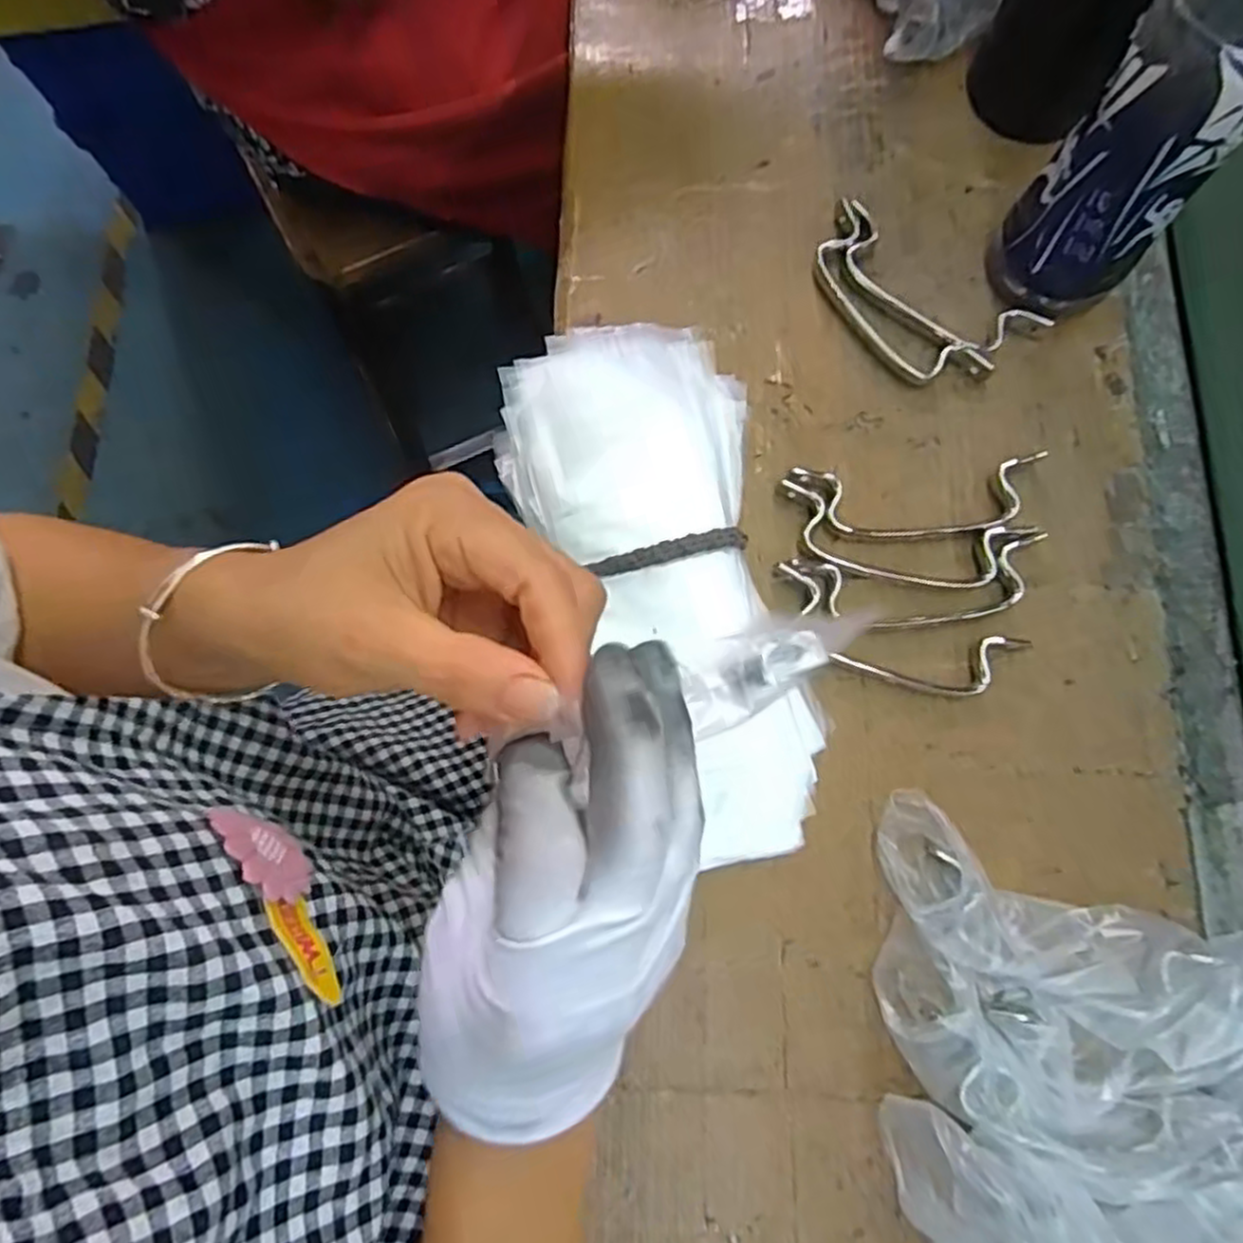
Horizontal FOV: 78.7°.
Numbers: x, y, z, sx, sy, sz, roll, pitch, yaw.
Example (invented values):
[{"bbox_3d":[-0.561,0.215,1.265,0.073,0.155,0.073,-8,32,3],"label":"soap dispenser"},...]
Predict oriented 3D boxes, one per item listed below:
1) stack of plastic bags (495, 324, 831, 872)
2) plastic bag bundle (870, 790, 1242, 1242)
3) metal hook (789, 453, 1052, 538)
[{"bbox_3d":[0.019,-0.017,0.382,0.123,0.030,0.269,-11,77,-3],"label":"stack of plastic bags"},{"bbox_3d":[0.202,0.260,0.306,0.179,0.061,0.342,4,77,0],"label":"plastic bag bundle"},{"bbox_3d":[0.158,-0.065,0.399,0.129,0.015,0.040,-3,79,-2],"label":"metal hook"}]

